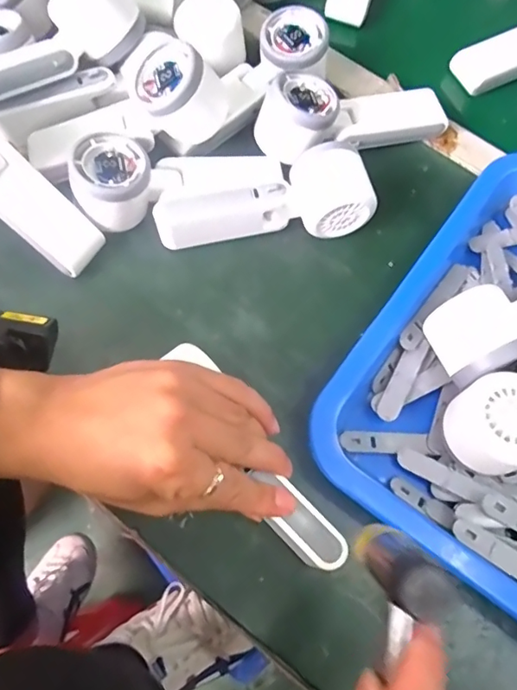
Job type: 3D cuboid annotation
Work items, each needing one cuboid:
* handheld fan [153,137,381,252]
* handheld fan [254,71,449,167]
[{"bbox_3d":[0.004,-0.115,0.406,0.166,0.058,0.058,-5,68,-6],"label":"handheld fan"},{"bbox_3d":[0.080,-0.193,0.442,0.166,0.045,0.060,-11,70,-19],"label":"handheld fan"}]

